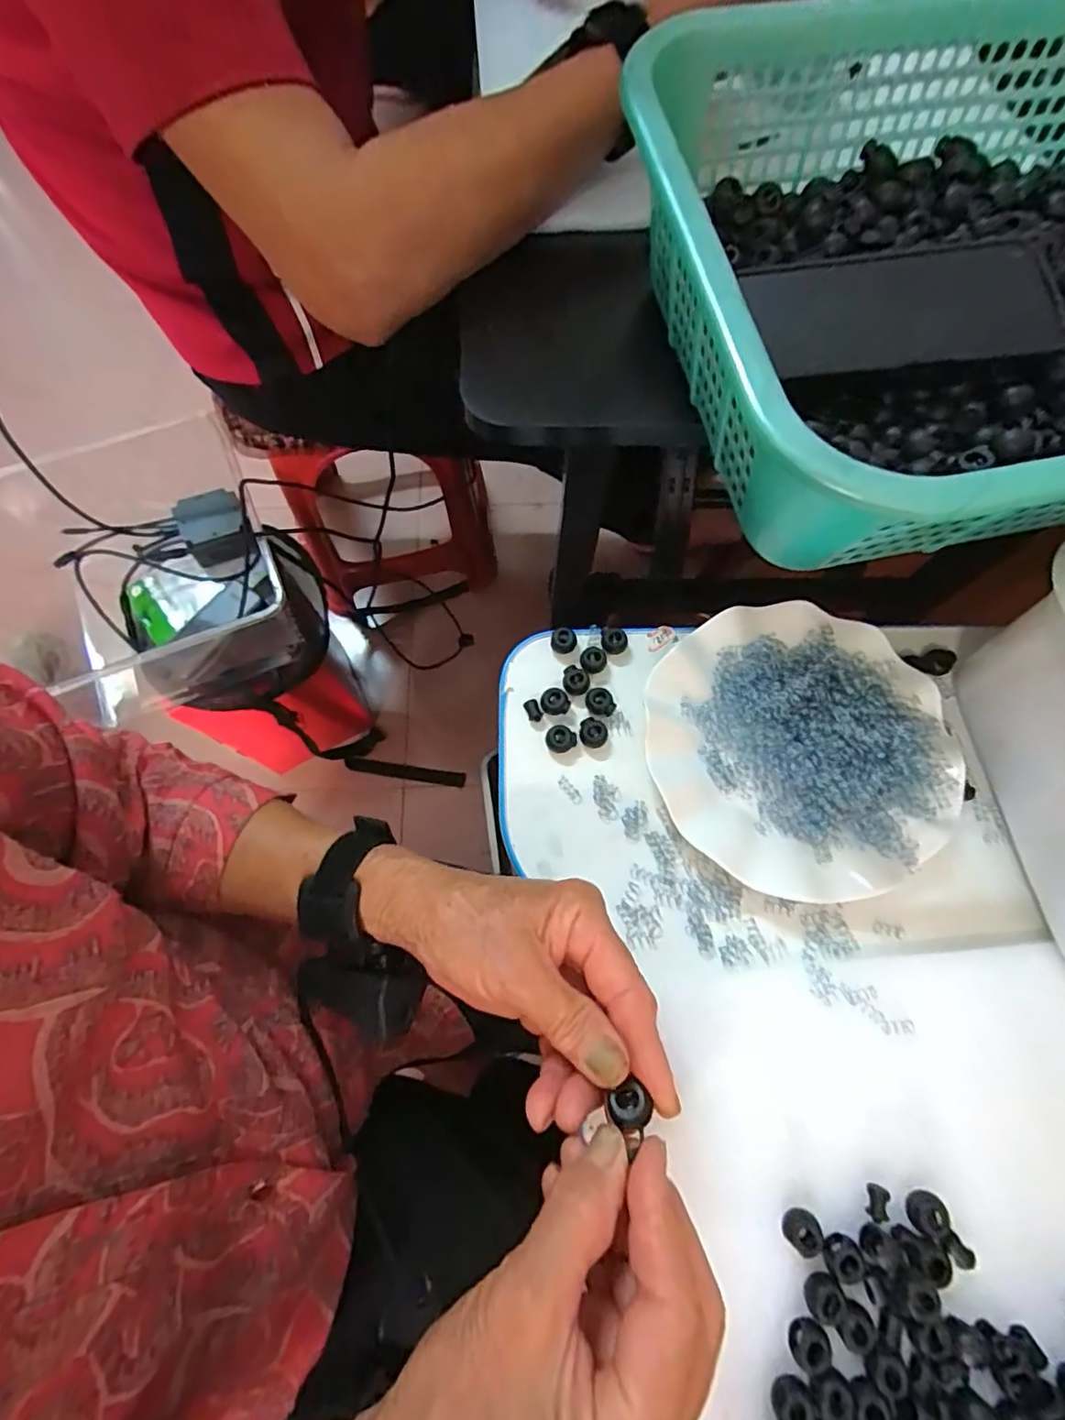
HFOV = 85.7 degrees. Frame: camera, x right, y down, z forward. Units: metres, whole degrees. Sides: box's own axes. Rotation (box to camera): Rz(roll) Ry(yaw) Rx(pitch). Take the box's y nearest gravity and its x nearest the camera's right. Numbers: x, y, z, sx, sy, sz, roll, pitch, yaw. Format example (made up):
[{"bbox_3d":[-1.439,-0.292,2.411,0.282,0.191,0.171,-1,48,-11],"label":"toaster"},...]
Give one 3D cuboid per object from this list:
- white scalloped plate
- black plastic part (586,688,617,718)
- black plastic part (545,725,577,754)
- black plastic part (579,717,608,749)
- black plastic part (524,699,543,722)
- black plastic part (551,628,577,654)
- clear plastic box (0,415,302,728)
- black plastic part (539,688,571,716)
[{"bbox_3d":[0.165,0.019,0.354,0.174,0.030,0.176,0,71,0],"label":"white scalloped plate"},{"bbox_3d":[0.045,-0.005,0.374,0.019,0.012,0.015,14,72,5],"label":"black plastic part"},{"bbox_3d":[0.019,0.019,0.366,0.019,0.012,0.015,6,71,2],"label":"black plastic part"},{"bbox_3d":[0.039,0.015,0.368,0.017,0.012,0.017,0,71,0],"label":"black plastic part"},{"bbox_3d":[0.001,0.001,0.376,0.009,0.006,0.016,-22,71,-7],"label":"black plastic part"},{"bbox_3d":[0.021,-0.047,0.387,0.017,0.010,0.014,6,71,2],"label":"black plastic part"},{"bbox_3d":[-0.436,-0.159,0.696,0.256,0.151,0.308,-24,73,-8],"label":"clear plastic box"},{"bbox_3d":[0.015,-0.006,0.375,0.019,0.009,0.016,-12,72,-4],"label":"black plastic part"}]

